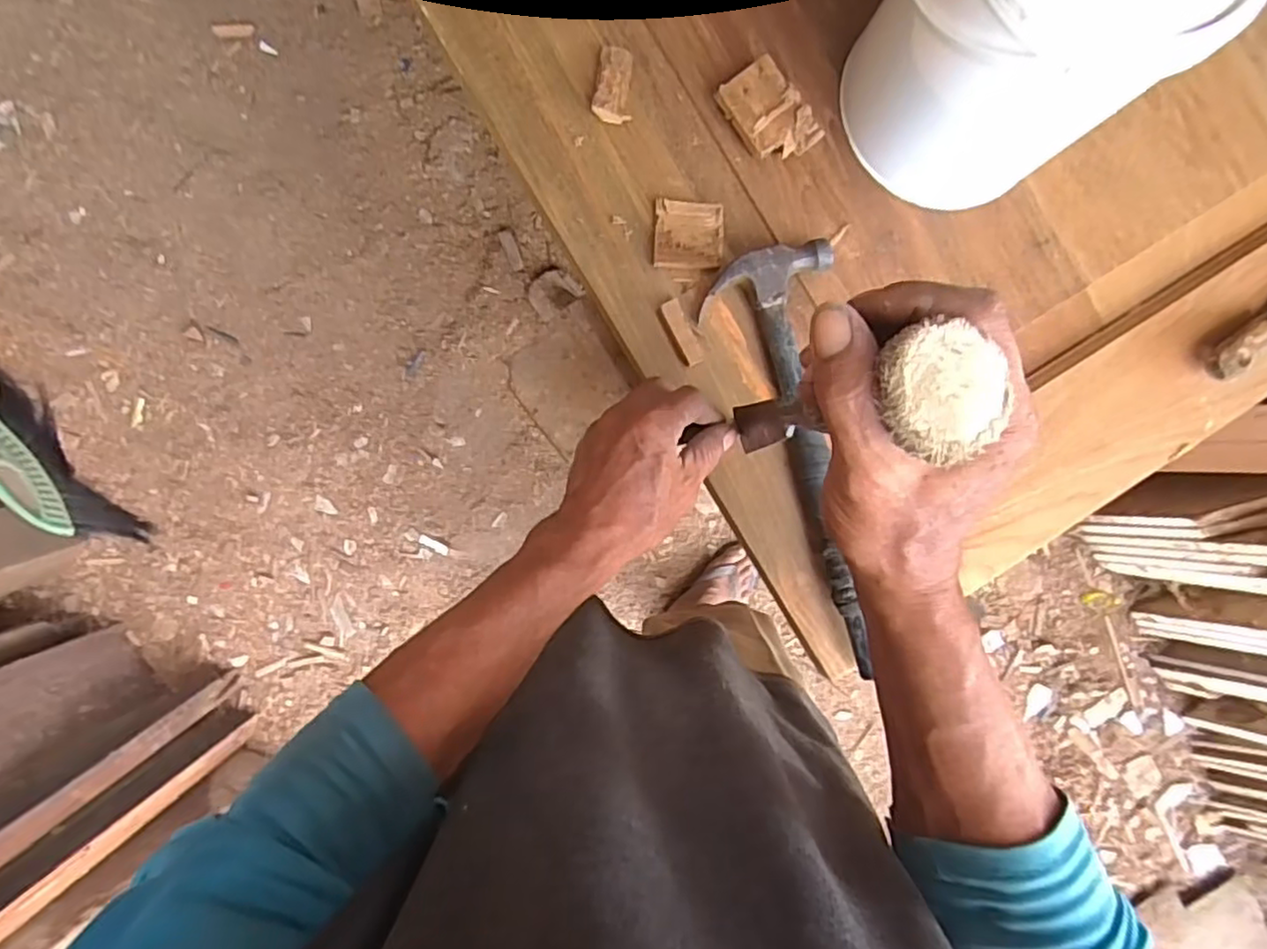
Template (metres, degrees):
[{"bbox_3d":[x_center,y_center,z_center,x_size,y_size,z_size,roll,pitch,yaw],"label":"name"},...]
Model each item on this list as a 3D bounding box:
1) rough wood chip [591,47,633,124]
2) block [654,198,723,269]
[{"bbox_3d":[-0.016,-0.302,0.510,0.030,0.010,0.059,1,88,-6],"label":"rough wood chip"},{"bbox_3d":[0.043,-0.187,0.512,0.052,0.010,0.053,0,88,-6],"label":"block"}]

